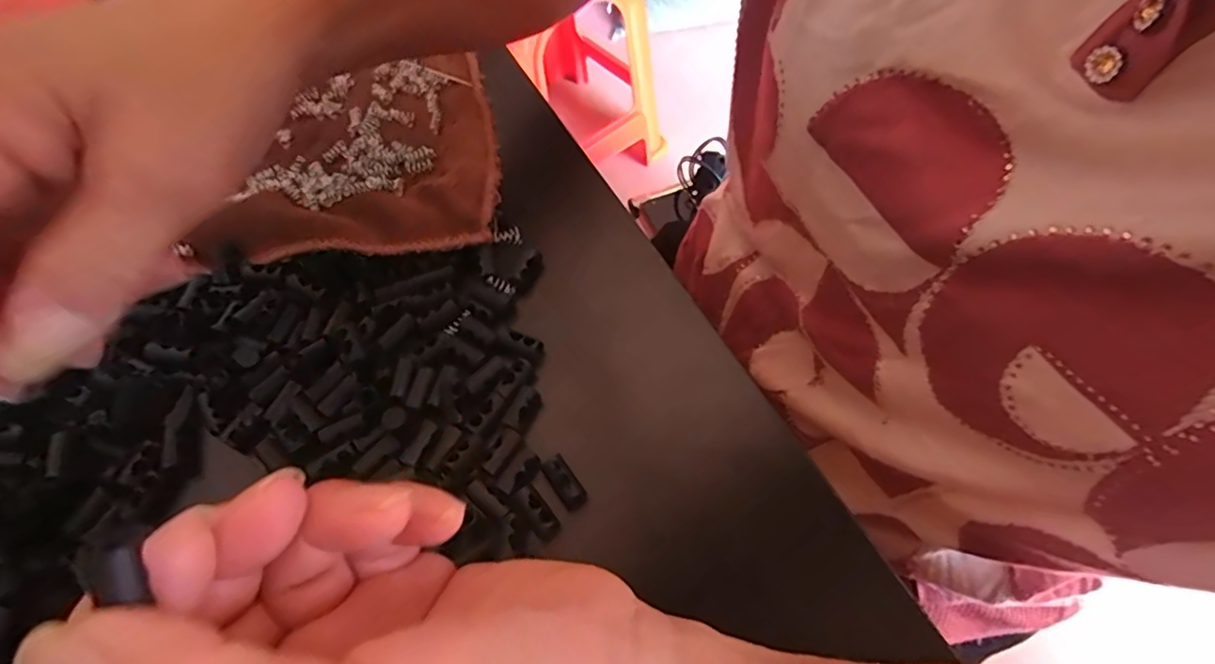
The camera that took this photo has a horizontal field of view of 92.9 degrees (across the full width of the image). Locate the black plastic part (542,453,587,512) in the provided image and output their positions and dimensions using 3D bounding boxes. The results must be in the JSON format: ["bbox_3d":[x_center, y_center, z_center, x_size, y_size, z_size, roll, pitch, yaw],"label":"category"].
[{"bbox_3d":[-0.016,0.054,0.210,0.009,0.004,0.021,-31,63,-14],"label":"black plastic part"}]

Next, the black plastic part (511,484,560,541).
[{"bbox_3d":[-0.026,0.063,0.205,0.009,0.004,0.020,-36,64,-16],"label":"black plastic part"}]

